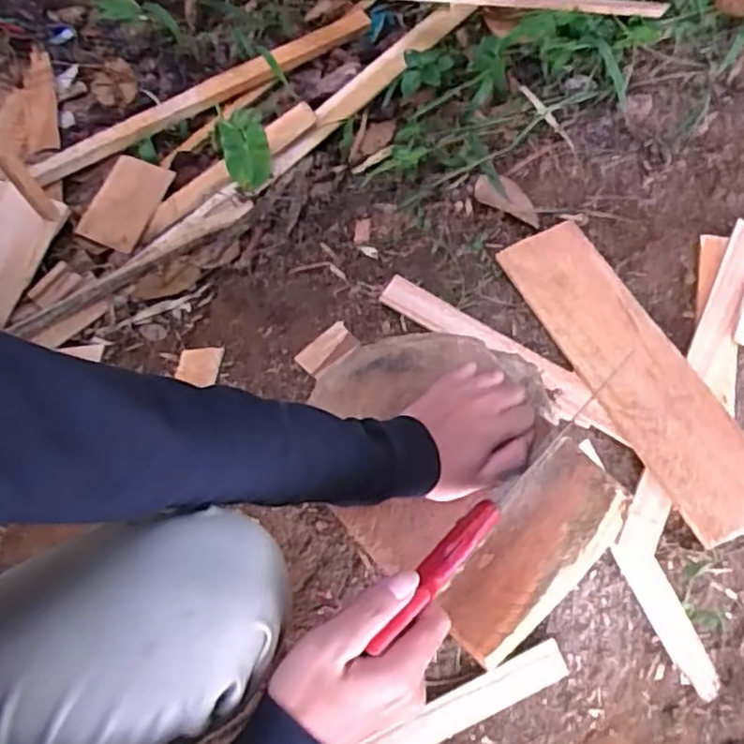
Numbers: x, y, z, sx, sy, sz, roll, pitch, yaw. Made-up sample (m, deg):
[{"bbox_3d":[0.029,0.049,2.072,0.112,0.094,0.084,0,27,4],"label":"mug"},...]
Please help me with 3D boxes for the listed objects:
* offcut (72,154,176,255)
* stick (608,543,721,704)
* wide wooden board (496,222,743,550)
[{"bbox_3d":[-0.393,-0.268,1.095,0.104,0.013,0.155,19,71,8],"label":"offcut"},{"bbox_3d":[0.320,0.261,0.738,0.039,0.019,0.193,-33,95,-11],"label":"stick"},{"bbox_3d":[0.286,-0.007,0.759,0.109,0.013,0.393,-25,64,-9],"label":"wide wooden board"}]

